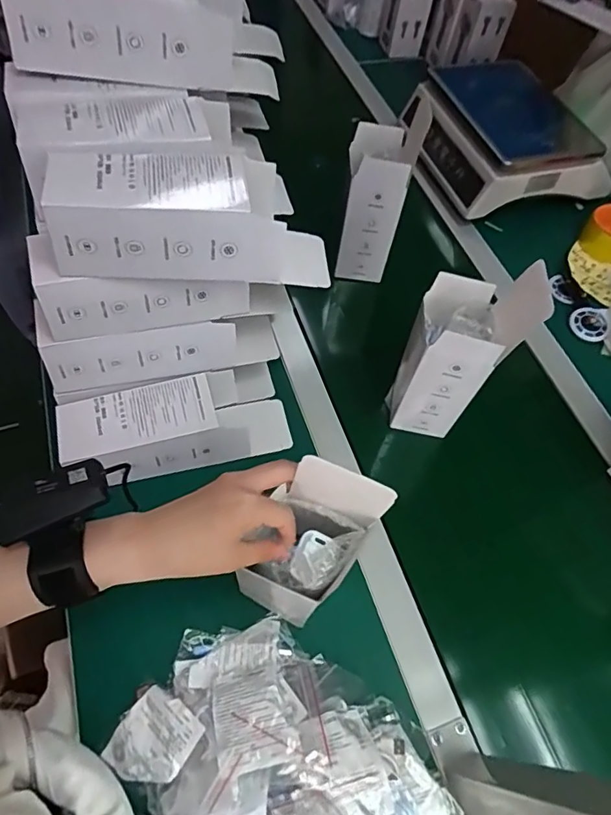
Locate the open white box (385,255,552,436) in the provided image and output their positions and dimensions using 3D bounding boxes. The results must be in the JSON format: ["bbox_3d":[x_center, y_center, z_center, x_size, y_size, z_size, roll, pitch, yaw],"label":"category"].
[{"bbox_3d":[0.164,-0.057,0.567,0.088,0.222,0.084,15,59,5],"label":"open white box"}]

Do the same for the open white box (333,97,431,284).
[{"bbox_3d":[0.095,-0.286,0.695,0.081,0.226,0.079,12,59,3],"label":"open white box"}]

